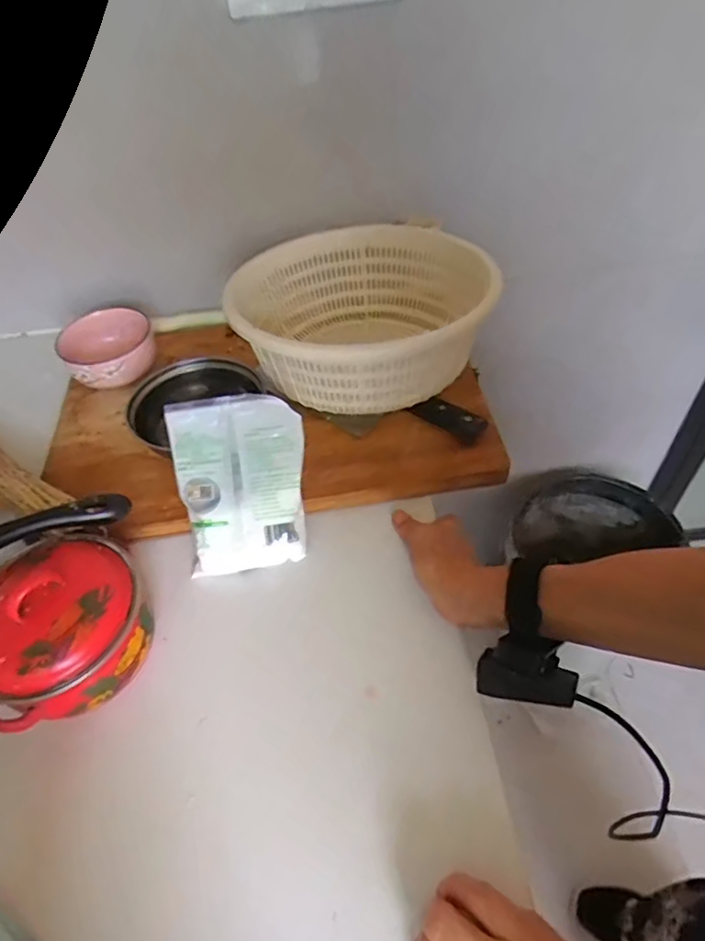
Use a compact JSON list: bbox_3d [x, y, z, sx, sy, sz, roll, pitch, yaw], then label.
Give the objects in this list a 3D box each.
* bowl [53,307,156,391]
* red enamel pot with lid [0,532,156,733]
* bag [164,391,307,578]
[{"bbox_3d":[-0.290,-0.140,0.691,0.106,0.046,0.112,-2,52,2],"label":"bowl"},{"bbox_3d":[-0.232,0.123,0.458,0.133,0.094,0.125,-2,52,2],"label":"red enamel pot with lid"},{"bbox_3d":[-0.101,0.009,0.533,0.116,0.019,0.158,-9,81,1],"label":"bag"}]

